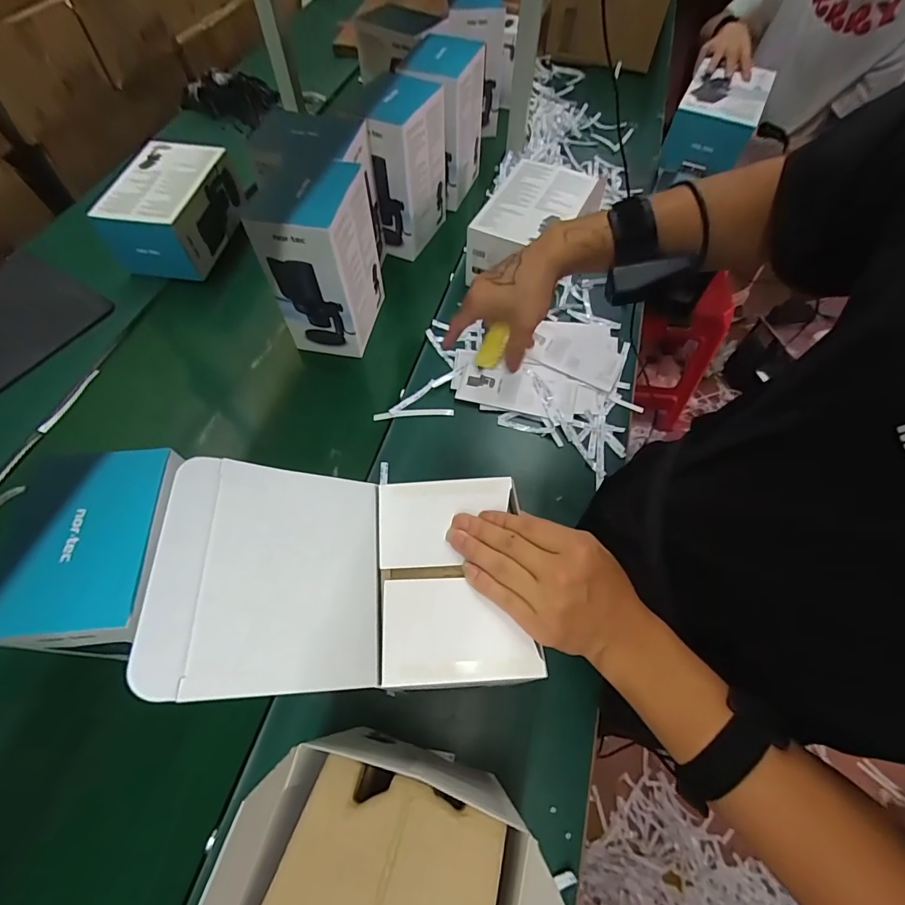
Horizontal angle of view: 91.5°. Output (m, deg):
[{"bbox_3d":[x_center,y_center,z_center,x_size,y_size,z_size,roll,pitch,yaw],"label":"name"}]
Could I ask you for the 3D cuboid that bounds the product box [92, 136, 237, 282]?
[{"bbox_3d":[-0.503,-0.439,0.811,0.150,0.128,0.224,6,61,2],"label":"product box"}]

